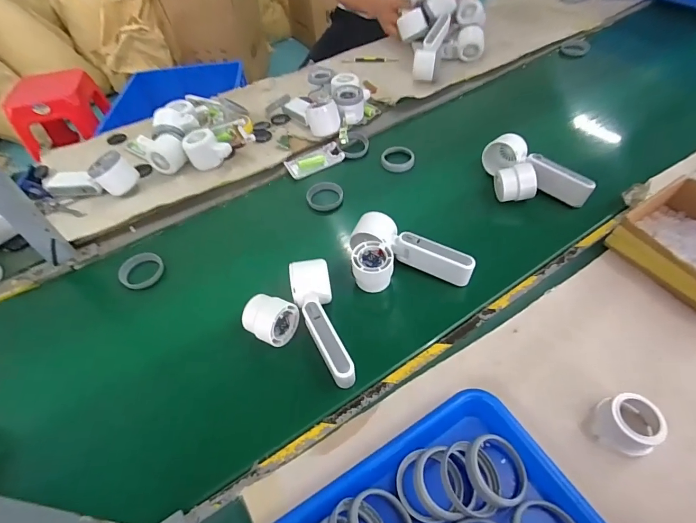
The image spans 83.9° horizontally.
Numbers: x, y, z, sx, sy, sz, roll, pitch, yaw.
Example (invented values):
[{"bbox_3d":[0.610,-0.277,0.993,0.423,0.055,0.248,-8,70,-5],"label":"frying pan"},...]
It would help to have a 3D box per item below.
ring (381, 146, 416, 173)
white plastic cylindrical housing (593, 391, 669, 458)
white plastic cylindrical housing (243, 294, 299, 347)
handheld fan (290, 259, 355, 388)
[{"bbox_3d":[0.091,-0.188,0.705,0.058,0.018,0.061,-2,53,3],"label":"ring"},{"bbox_3d":[0.266,0.155,0.369,0.050,0.039,0.047,-2,53,3],"label":"white plastic cylindrical housing"},{"bbox_3d":[-0.094,0.069,0.466,0.049,0.045,0.052,23,58,20],"label":"white plastic cylindrical housing"},{"bbox_3d":[-0.032,0.072,0.458,0.051,0.045,0.159,-13,54,-6],"label":"handheld fan"}]

